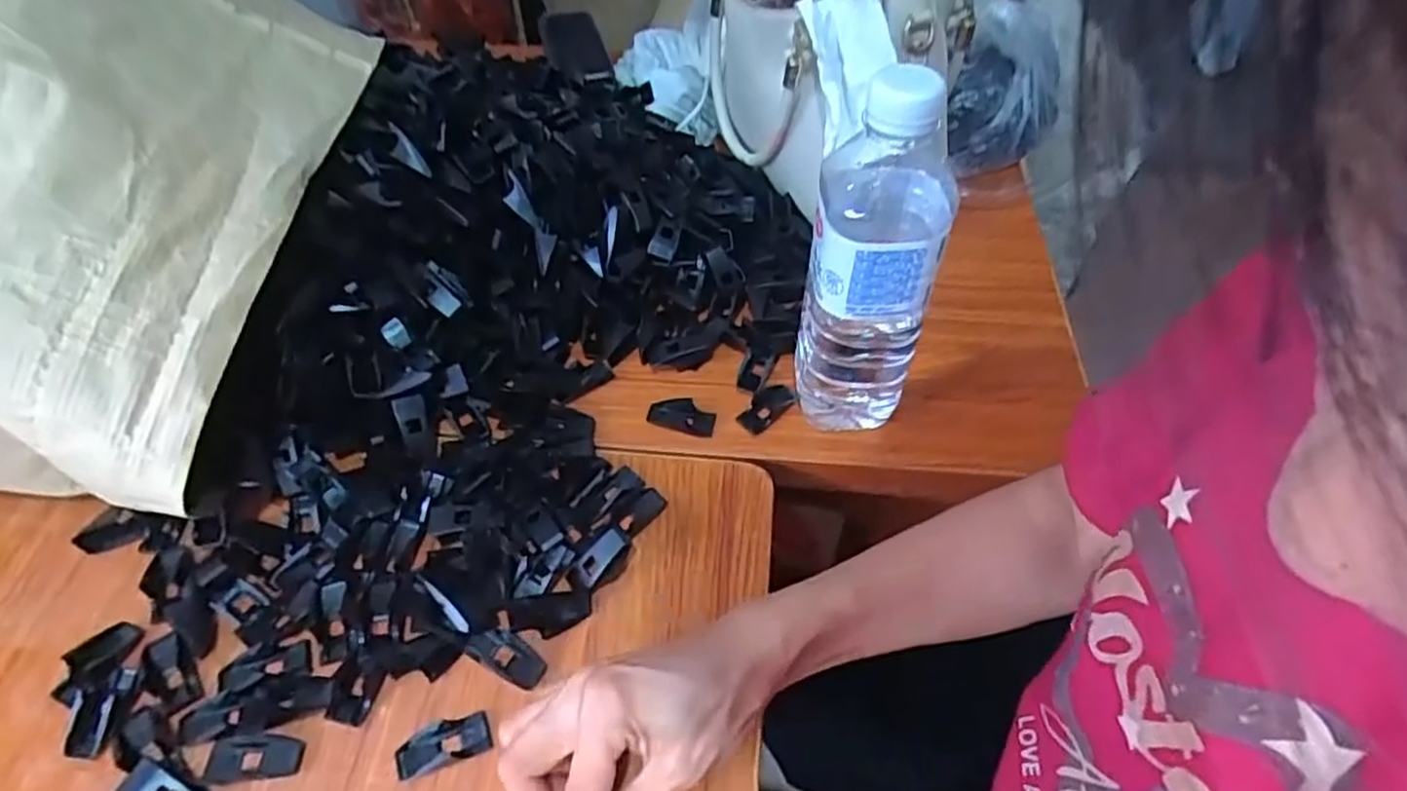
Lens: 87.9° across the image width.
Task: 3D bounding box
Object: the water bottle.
[{"bbox_3d":[0.089,-0.065,0.393,0.065,0.219,0.065,10,52,8],"label":"water bottle"}]

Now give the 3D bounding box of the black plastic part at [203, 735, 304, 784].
[{"bbox_3d":[-0.208,0.168,0.338,0.041,0.008,0.019,-5,52,-4],"label":"black plastic part"}]

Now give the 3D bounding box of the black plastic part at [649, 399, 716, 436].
[{"bbox_3d":[-0.014,0.012,0.463,0.043,0.009,0.022,13,53,11],"label":"black plastic part"}]

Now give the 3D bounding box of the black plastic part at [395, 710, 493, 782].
[{"bbox_3d":[-0.121,0.162,0.340,0.042,0.009,0.021,-21,54,-16],"label":"black plastic part"}]

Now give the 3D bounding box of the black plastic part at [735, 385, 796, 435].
[{"bbox_3d":[0.040,0.007,0.468,0.041,0.006,0.021,-36,60,-25],"label":"black plastic part"}]

